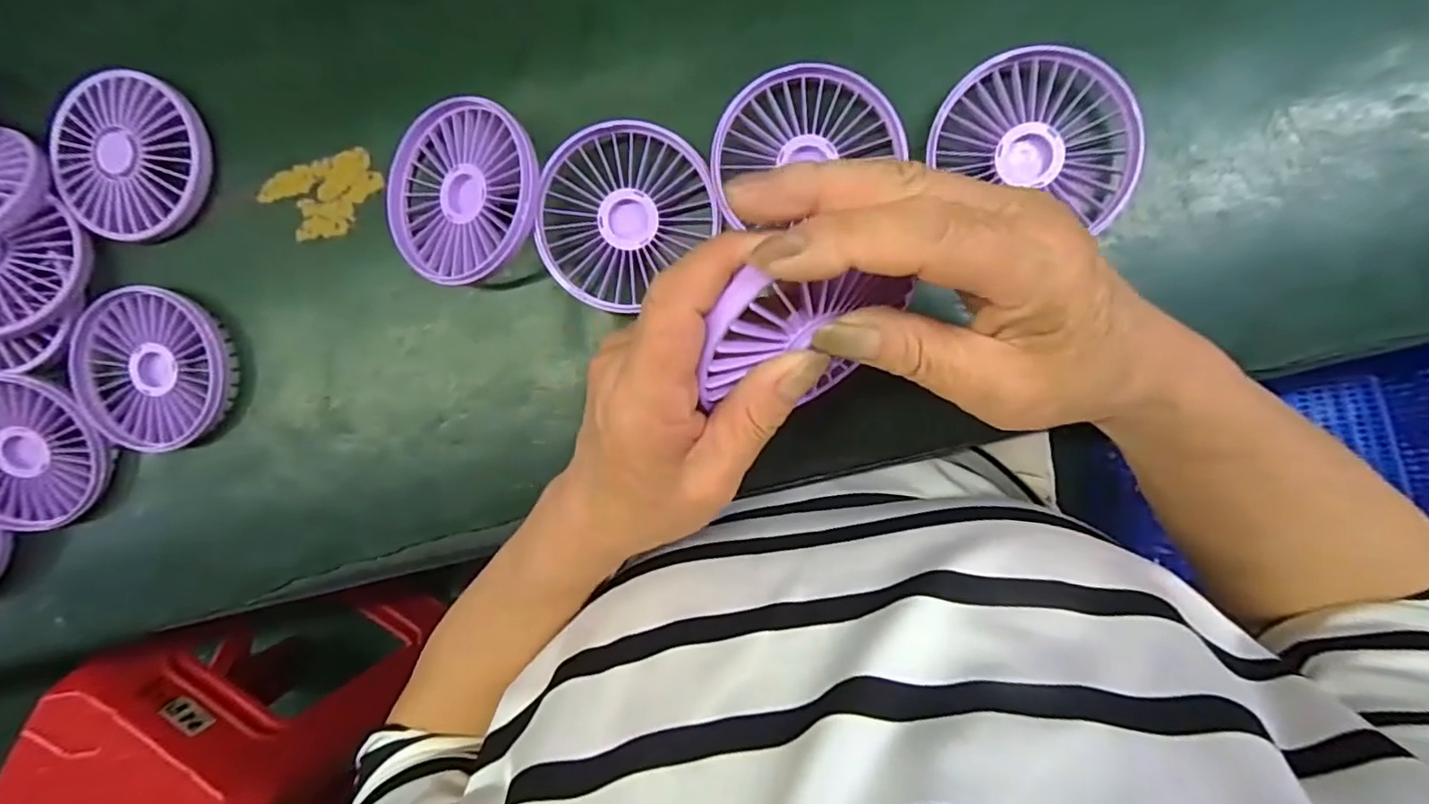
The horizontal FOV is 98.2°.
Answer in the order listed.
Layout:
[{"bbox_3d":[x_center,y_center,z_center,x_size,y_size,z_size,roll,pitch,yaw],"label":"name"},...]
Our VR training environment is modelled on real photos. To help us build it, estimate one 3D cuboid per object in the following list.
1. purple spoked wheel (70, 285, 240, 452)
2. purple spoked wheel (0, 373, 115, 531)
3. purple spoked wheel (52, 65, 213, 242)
[{"bbox_3d":[-0.313,-0.017,0.346,0.085,0.018,0.086,0,93,8],"label":"purple spoked wheel"},{"bbox_3d":[-0.387,0.028,0.348,0.085,0.017,0.083,-1,98,-5],"label":"purple spoked wheel"},{"bbox_3d":[-0.320,-0.132,0.335,0.086,0.017,0.085,0,93,8],"label":"purple spoked wheel"}]

